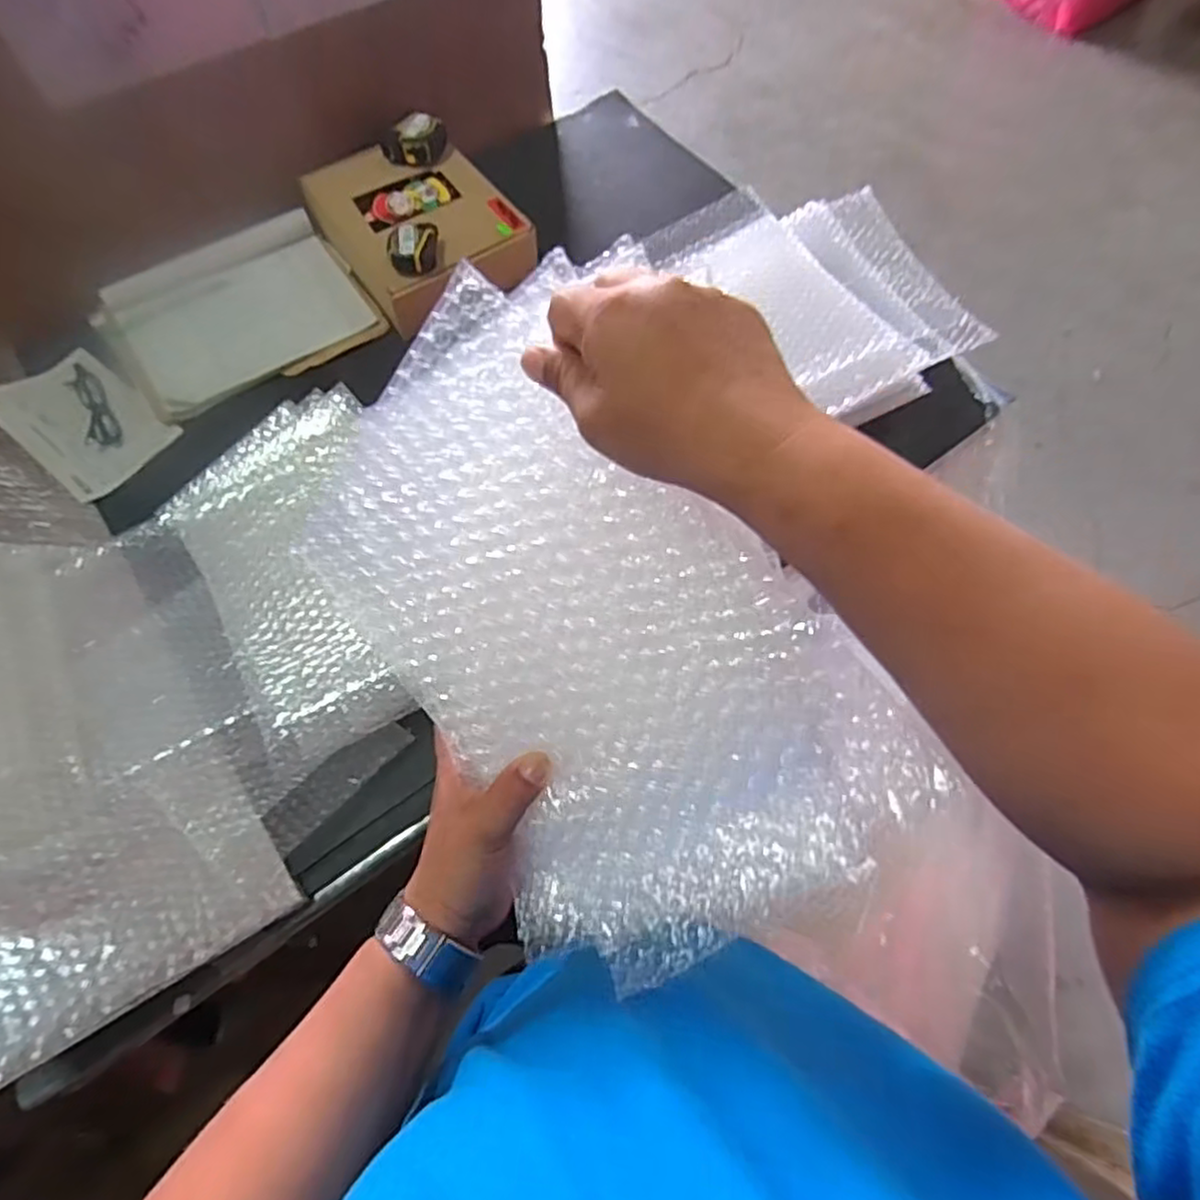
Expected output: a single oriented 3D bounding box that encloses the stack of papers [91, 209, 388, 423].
[{"bbox_3d":[-0.465,-0.363,0.877,0.305,0.049,0.237,-31,68,-12],"label":"stack of papers"}]

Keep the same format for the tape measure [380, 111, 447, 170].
[{"bbox_3d":[-0.249,-0.613,0.917,0.077,0.036,0.065,-35,69,-14],"label":"tape measure"}]

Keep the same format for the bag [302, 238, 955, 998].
[{"bbox_3d":[-0.010,0.017,0.324,0.215,0.021,0.301,-32,86,25],"label":"bag"}]

